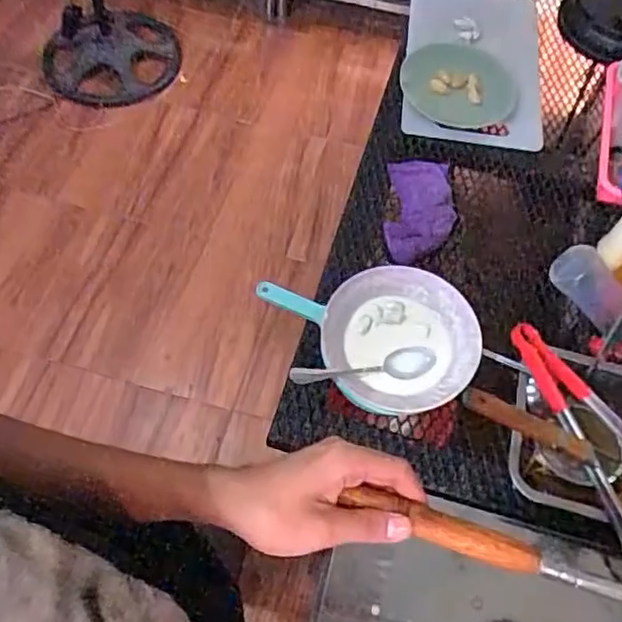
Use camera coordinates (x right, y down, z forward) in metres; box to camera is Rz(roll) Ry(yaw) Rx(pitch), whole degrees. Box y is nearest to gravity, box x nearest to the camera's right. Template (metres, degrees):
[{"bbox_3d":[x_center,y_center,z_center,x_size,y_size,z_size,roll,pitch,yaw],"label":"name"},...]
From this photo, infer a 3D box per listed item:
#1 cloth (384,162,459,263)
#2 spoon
[{"bbox_3d":[0.173,-0.164,0.997,0.107,0.032,0.224,8,60,1],"label":"cloth"},{"bbox_3d":[0.067,0.072,0.778,0.197,0.023,0.041,-3,59,-24],"label":"spoon"}]

